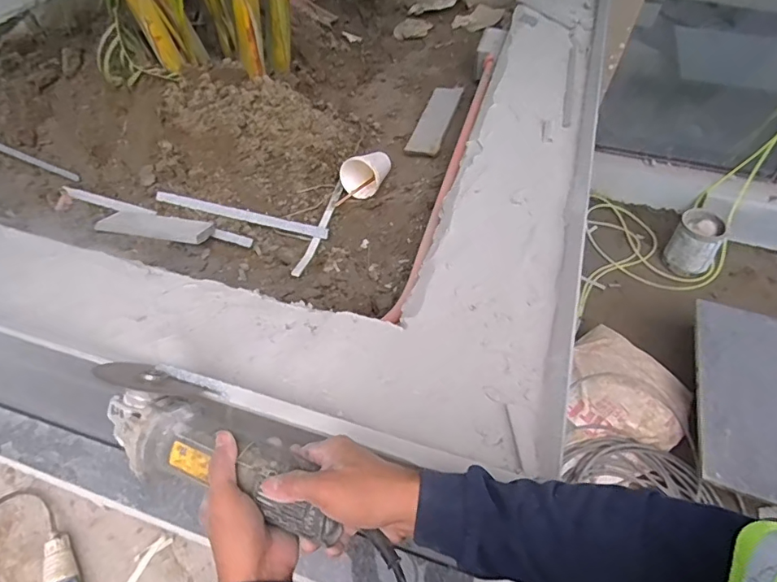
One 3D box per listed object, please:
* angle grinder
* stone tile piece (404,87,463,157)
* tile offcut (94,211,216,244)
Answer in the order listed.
[{"bbox_3d":[-0.162,0.153,0.460,0.268,0.102,0.094,23,55,25],"label":"angle grinder"},{"bbox_3d":[0.107,-0.386,1.060,0.070,0.014,0.272,14,53,11],"label":"stone tile piece"},{"bbox_3d":[-0.416,-0.115,0.867,0.210,0.012,0.070,9,41,14],"label":"tile offcut"}]

